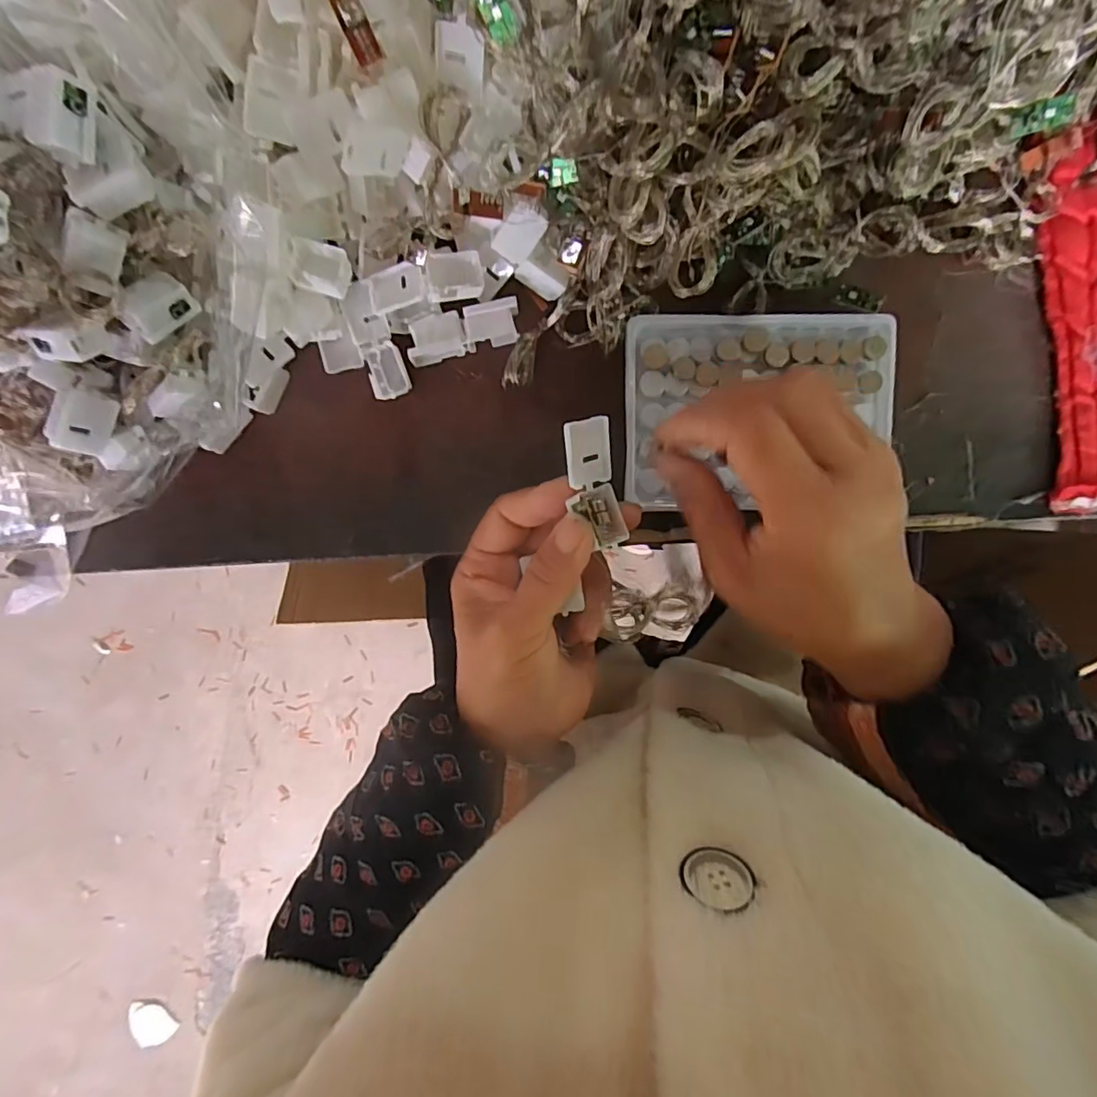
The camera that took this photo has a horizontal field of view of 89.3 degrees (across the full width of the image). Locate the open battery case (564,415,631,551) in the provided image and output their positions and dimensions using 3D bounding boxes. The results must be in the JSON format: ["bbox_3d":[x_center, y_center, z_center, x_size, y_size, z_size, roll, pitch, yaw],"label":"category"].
[{"bbox_3d":[0.020,-0.027,0.230,0.021,0.011,0.053,-15,105,2],"label":"open battery case"}]

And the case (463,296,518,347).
[{"bbox_3d":[-0.028,-0.114,0.279,0.027,0.012,0.018,-10,95,1],"label":"case"}]

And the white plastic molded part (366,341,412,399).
[{"bbox_3d":[-0.083,-0.091,0.285,0.018,0.007,0.025,-19,95,2],"label":"white plastic molded part"}]

